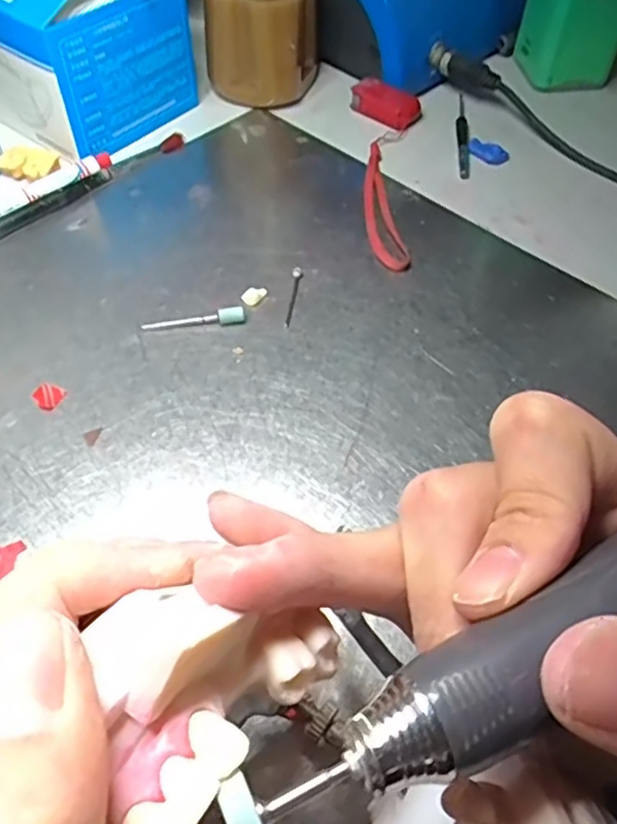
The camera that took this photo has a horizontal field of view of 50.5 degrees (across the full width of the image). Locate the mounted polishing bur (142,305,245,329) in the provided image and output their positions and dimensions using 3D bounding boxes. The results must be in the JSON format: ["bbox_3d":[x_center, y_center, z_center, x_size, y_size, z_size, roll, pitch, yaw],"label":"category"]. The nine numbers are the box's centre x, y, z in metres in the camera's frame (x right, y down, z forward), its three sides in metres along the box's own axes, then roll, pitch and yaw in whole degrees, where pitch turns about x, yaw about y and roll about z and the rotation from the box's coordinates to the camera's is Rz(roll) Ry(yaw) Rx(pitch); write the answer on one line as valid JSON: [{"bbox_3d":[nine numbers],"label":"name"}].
[{"bbox_3d":[-0.055,-0.045,0.313,0.049,0.008,0.007,-4,55,-6],"label":"mounted polishing bur"}]

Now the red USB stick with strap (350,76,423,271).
[{"bbox_3d":[0.043,-0.146,0.384,0.042,0.015,0.168,6,54,3],"label":"red USB stick with strap"}]

